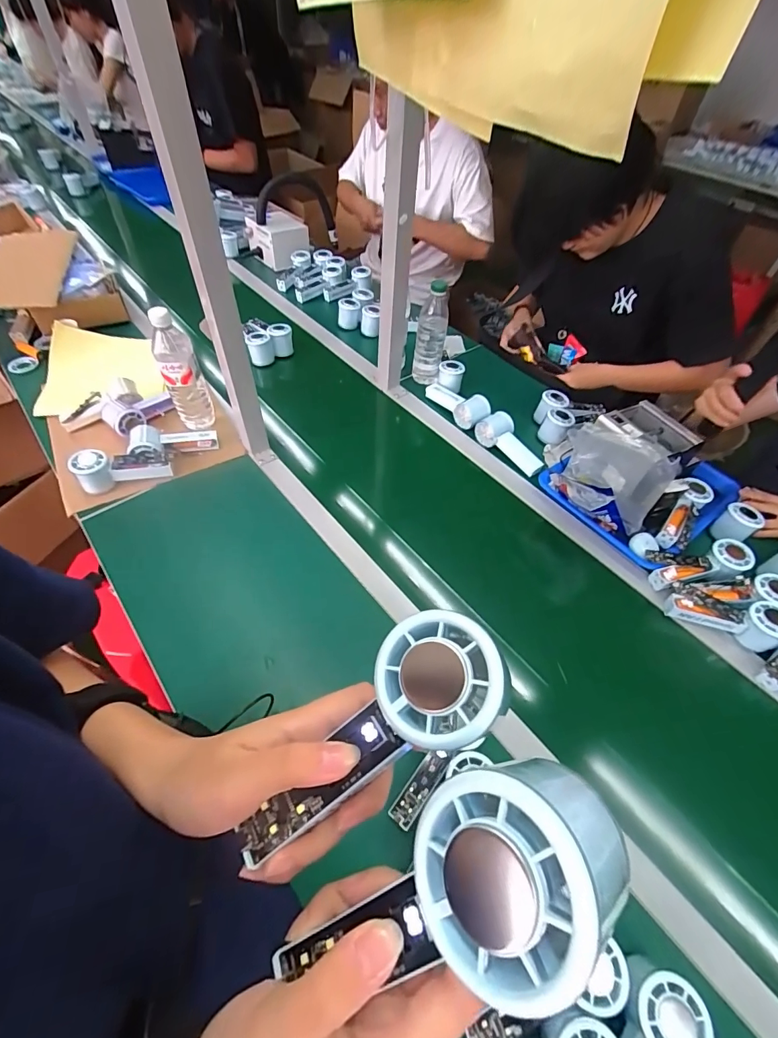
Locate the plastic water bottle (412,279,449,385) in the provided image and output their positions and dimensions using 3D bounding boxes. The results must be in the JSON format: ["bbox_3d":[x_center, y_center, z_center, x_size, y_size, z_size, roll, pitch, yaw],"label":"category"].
[{"bbox_3d":[0.089,-0.385,0.899,0.063,0.200,0.068,6,53,2],"label":"plastic water bottle"}]

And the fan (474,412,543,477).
[{"bbox_3d":[0.234,-0.144,0.828,0.061,0.052,0.146,-23,57,-19],"label":"fan"}]

